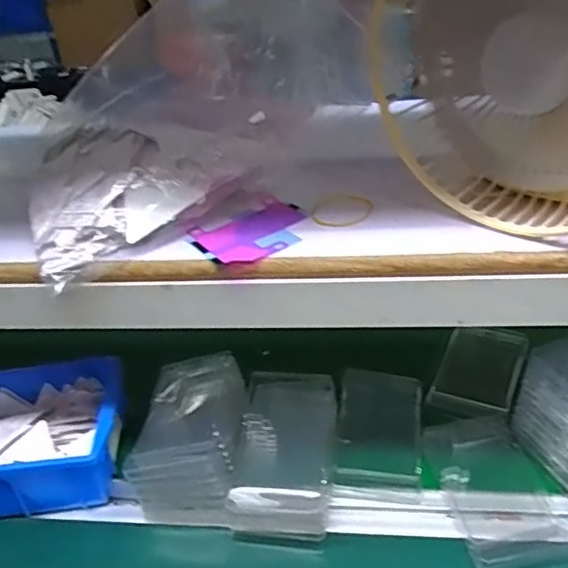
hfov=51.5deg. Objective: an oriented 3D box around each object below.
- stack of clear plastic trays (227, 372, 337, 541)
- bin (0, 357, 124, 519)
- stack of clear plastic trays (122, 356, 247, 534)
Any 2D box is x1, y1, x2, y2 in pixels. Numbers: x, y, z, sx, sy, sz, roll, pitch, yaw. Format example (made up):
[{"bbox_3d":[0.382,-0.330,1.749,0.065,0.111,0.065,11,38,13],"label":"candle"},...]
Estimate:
[{"bbox_3d":[0.004,0.140,0.496,0.082,0.059,0.129,2,34,13],"label":"stack of clear plastic trays"},{"bbox_3d":[-0.247,0.142,0.542,0.203,0.071,0.137,-8,33,-2],"label":"bin"},{"bbox_3d":[-0.080,0.131,0.514,0.093,0.072,0.131,-1,34,8],"label":"stack of clear plastic trays"}]

